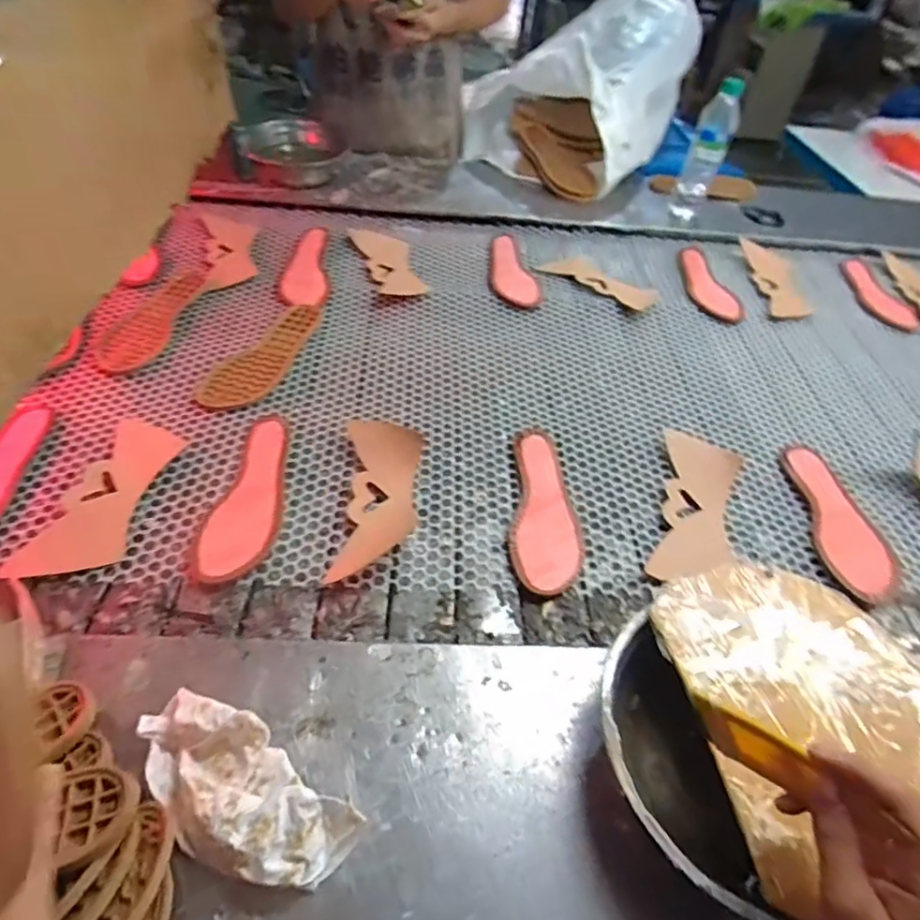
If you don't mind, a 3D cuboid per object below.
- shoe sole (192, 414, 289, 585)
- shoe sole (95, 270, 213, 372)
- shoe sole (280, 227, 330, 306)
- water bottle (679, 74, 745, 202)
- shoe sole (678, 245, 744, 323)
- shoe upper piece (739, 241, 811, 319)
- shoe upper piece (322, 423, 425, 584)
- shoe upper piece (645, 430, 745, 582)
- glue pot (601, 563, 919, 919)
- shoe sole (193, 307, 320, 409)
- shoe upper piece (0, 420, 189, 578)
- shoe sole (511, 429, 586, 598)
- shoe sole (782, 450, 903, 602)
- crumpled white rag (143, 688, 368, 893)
[{"bbox_3d":[-0.224,0.028,0.614,0.076,0.023,0.226,4,47,-3],"label":"shoe sole"},{"bbox_3d":[-0.433,-0.204,0.806,0.080,0.009,0.233,7,47,0],"label":"shoe sole"},{"bbox_3d":[-0.247,-0.309,0.909,0.070,0.008,0.201,-5,55,-8],"label":"shoe sole"},{"bbox_3d":[0.453,-0.574,1.033,0.062,0.190,0.054,19,48,11],"label":"water bottle"},{"bbox_3d":[0.428,-0.309,0.992,0.078,0.005,0.233,1,48,-6],"label":"shoe sole"},{"bbox_3d":[0.562,-0.317,1.005,0.088,0.023,0.196,3,47,-4],"label":"shoe upper piece"},{"bbox_3d":[-0.086,0.035,0.628,0.087,0.011,0.209,1,48,-6],"label":"shoe upper piece"},{"bbox_3d":[0.275,0.054,0.658,0.090,0.010,0.228,19,50,5],"label":"shoe upper piece"},{"bbox_3d":[0.230,0.206,0.439,0.262,0.088,0.223,-6,49,-11],"label":"glue pot"},{"bbox_3d":[-0.265,-0.145,0.772,0.086,0.010,0.227,18,48,10],"label":"shoe sole"},{"bbox_3d":[-0.367,0.036,0.601,0.090,0.010,0.203,8,47,1],"label":"shoe upper piece"},{"bbox_3d":[0.098,0.047,0.640,0.075,0.015,0.221,8,47,1],"label":"shoe sole"},{"bbox_3d":[0.429,0.063,0.651,0.077,0.018,0.225,4,47,-3],"label":"shoe sole"},{"bbox_3d":[-0.154,0.229,0.394,0.161,0.035,0.076,30,51,20],"label":"crumpled white rag"}]

